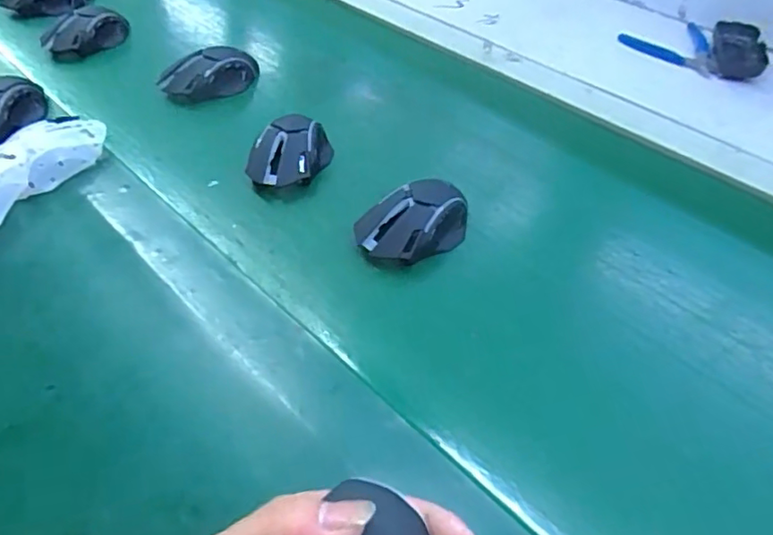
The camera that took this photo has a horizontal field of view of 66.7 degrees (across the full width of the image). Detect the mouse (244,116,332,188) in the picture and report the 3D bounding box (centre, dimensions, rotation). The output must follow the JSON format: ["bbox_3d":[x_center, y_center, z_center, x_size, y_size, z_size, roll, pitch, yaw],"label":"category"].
[{"bbox_3d":[-0.098,-0.111,0.570,0.073,0.039,0.088,10,49,11],"label":"mouse"}]

